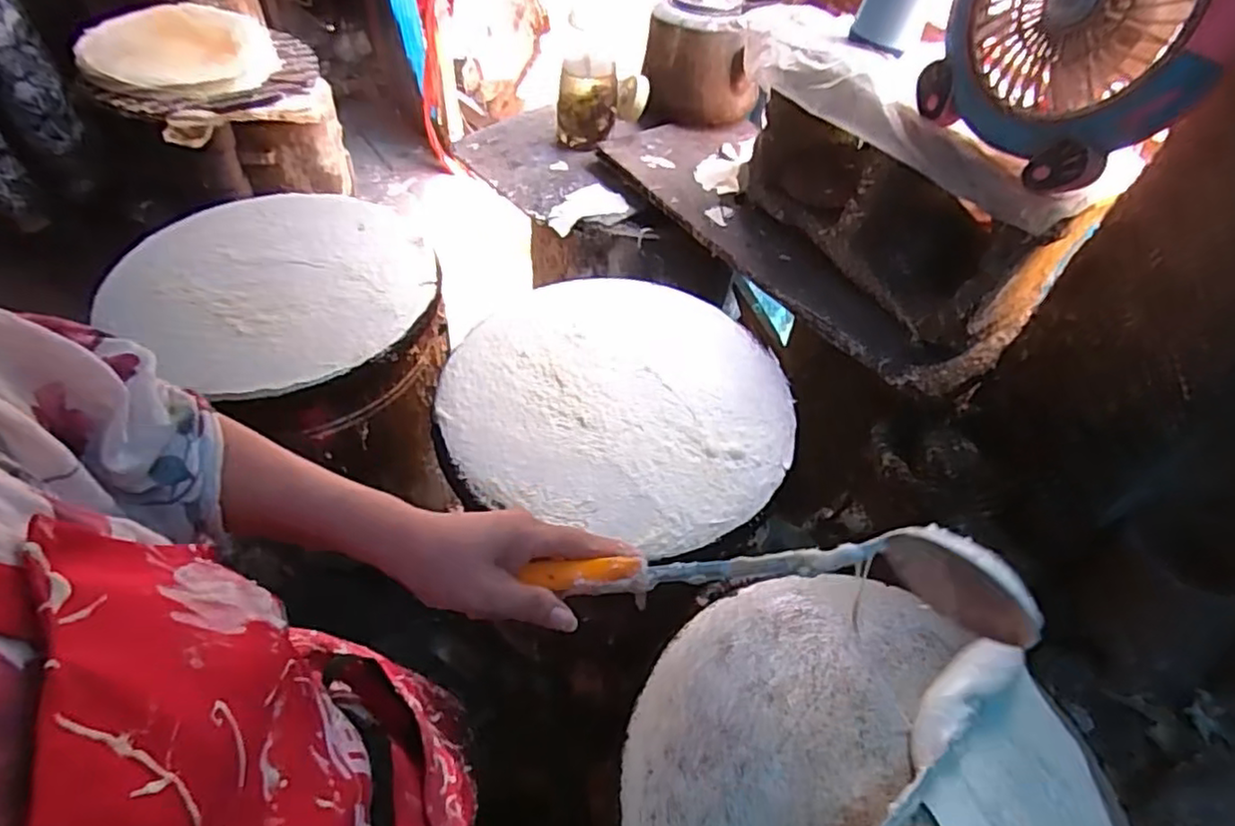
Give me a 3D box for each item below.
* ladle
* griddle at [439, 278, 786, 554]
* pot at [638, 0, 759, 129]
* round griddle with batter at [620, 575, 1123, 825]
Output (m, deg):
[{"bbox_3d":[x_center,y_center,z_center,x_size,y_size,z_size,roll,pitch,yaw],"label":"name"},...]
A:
[{"bbox_3d":[0.092,0.106,0.402,0.284,0.075,0.056,-2,51,2],"label":"ladle"},{"bbox_3d":[0.008,-0.028,0.704,0.344,0.036,0.337,2,51,-3],"label":"griddle"},{"bbox_3d":[0.129,-0.551,1.024,0.174,0.151,0.161,1,51,-3],"label":"pot"},{"bbox_3d":[0.186,0.285,0.467,0.324,0.035,0.353,2,51,-3],"label":"round griddle with batter"}]

